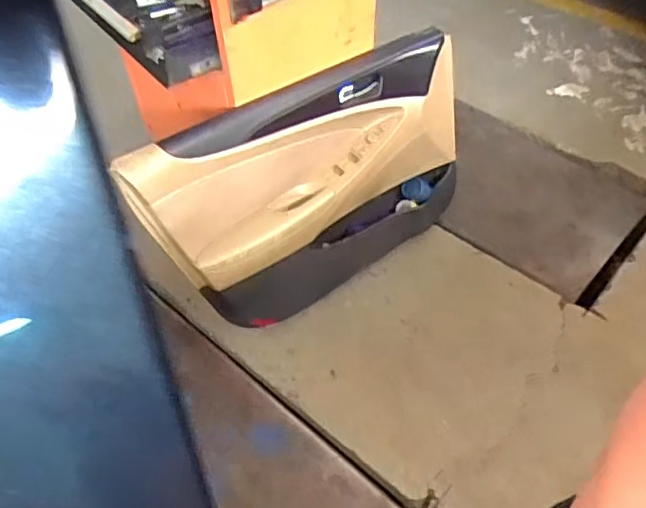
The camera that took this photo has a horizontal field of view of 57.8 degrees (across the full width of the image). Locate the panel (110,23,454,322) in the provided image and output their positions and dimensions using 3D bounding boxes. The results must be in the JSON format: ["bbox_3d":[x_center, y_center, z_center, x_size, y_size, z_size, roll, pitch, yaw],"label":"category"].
[{"bbox_3d":[-0.009,-0.201,1.720,1.082,0.727,0.215,-31,58,-21],"label":"panel"}]

